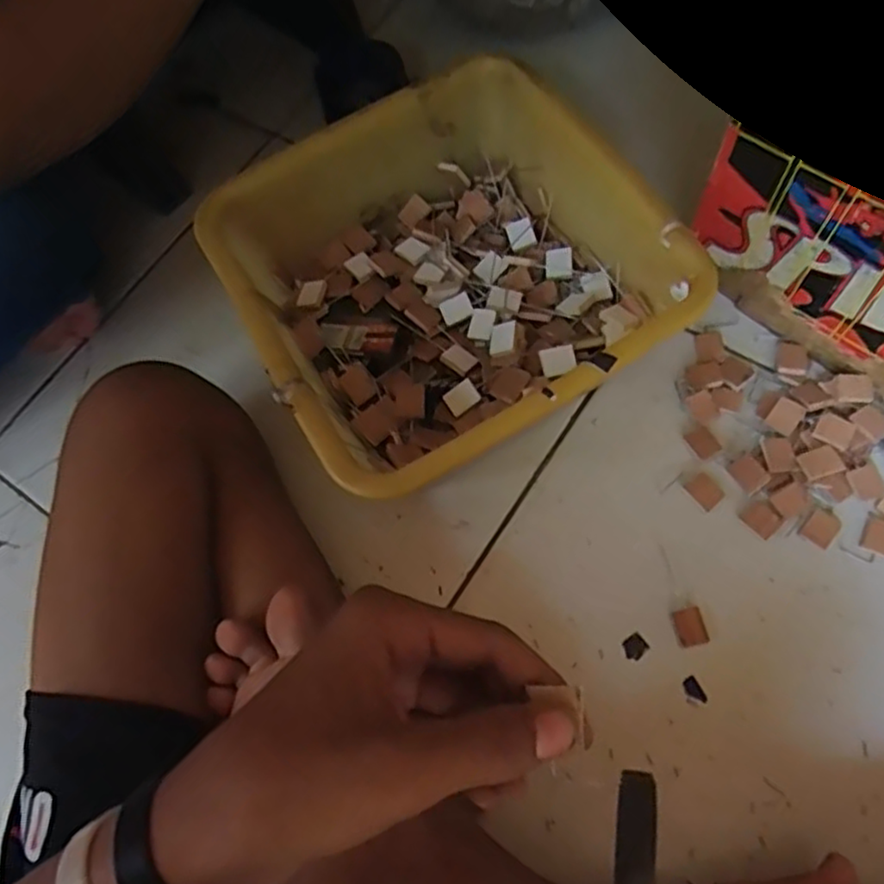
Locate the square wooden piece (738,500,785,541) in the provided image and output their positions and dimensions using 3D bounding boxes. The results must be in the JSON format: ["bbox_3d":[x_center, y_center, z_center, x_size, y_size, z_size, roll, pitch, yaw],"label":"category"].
[{"bbox_3d":[0.223,0.053,0.471,0.021,0.004,0.023,-40,68,-9],"label":"square wooden piece"}]

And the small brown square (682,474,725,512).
[{"bbox_3d":[0.187,0.035,0.482,0.019,0.004,0.024,-36,68,-8],"label":"small brown square"}]

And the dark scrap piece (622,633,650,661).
[{"bbox_3d":[0.129,0.137,0.452,0.016,0.004,0.014,-41,69,-9],"label":"dark scrap piece"}]

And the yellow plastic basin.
[{"bbox_3d":[-0.002,-0.112,0.477,0.263,0.098,0.264,-30,72,-10],"label":"yellow plastic basin"}]

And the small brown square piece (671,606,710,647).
[{"bbox_3d":[0.165,0.123,0.450,0.020,0.004,0.023,-15,67,2],"label":"small brown square piece"}]

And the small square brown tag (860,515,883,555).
[{"bbox_3d":[0.298,0.064,0.460,0.021,0.004,0.024,22,72,15],"label":"small square brown tag"}]

